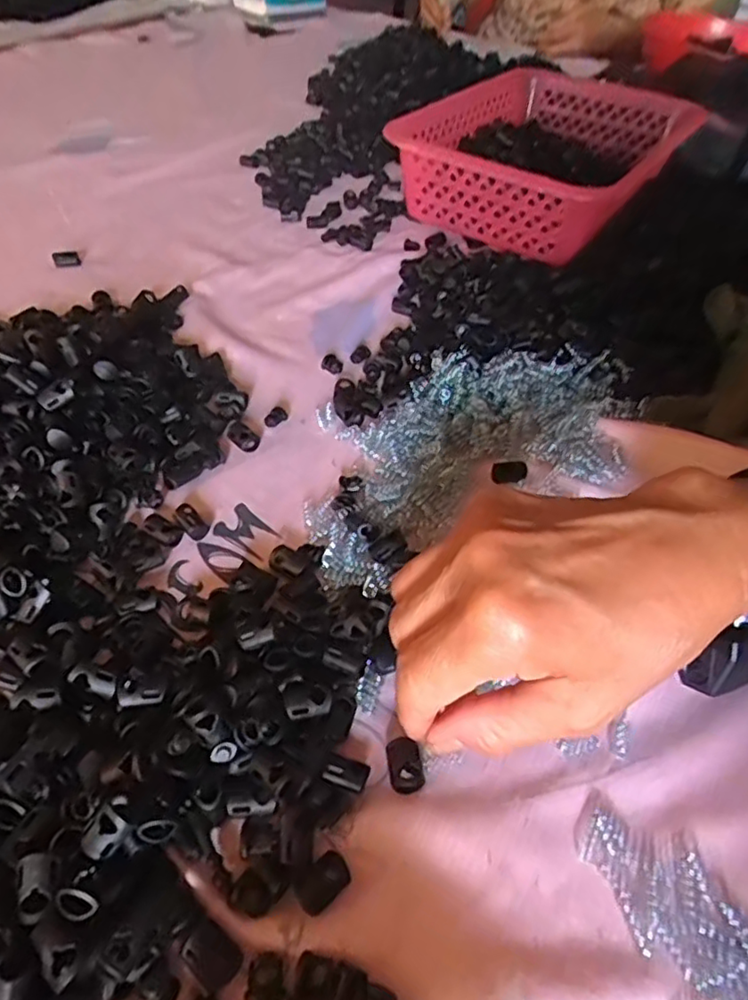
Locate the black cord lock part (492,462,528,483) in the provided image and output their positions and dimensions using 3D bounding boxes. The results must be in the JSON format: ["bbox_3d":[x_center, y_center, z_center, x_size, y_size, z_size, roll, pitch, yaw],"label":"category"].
[{"bbox_3d":[0.082,-0.018,0.372,0.021,0.005,0.012,-6,50,-12],"label":"black cord lock part"}]

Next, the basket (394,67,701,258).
[{"bbox_3d":[0.176,-0.339,0.610,0.209,0.084,0.320,31,52,19],"label":"basket"}]

